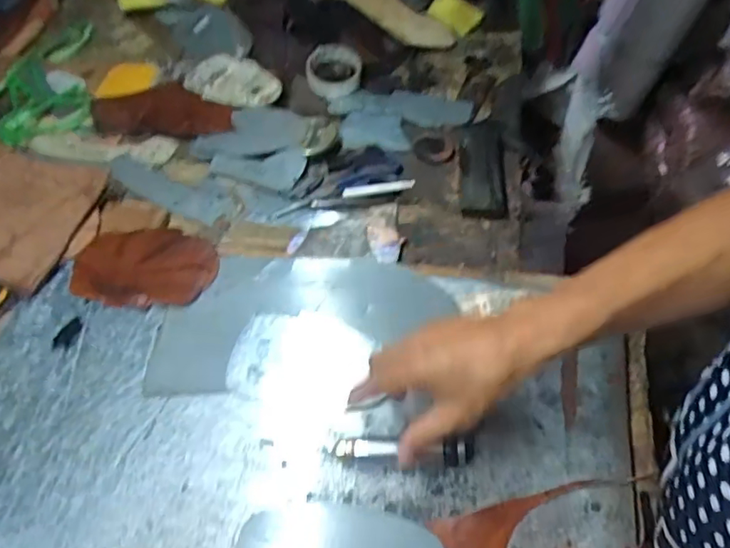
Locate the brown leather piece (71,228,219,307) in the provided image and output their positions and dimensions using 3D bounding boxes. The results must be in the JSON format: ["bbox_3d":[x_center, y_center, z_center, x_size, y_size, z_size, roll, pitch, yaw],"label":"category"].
[{"bbox_3d":[-0.246,-0.009,0.615,0.159,0.024,0.089,3,52,8],"label":"brown leather piece"}]

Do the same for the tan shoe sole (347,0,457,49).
[{"bbox_3d":[0.041,-0.455,0.956,0.243,0.023,0.104,31,60,3],"label":"tan shoe sole"}]

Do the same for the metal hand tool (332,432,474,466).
[{"bbox_3d":[0.033,0.144,0.465,0.117,0.021,0.021,2,52,2],"label":"metal hand tool"}]

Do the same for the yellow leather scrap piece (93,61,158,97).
[{"bbox_3d":[-0.389,-0.319,0.911,0.138,0.045,0.017,-3,27,25],"label":"yellow leather scrap piece"}]

